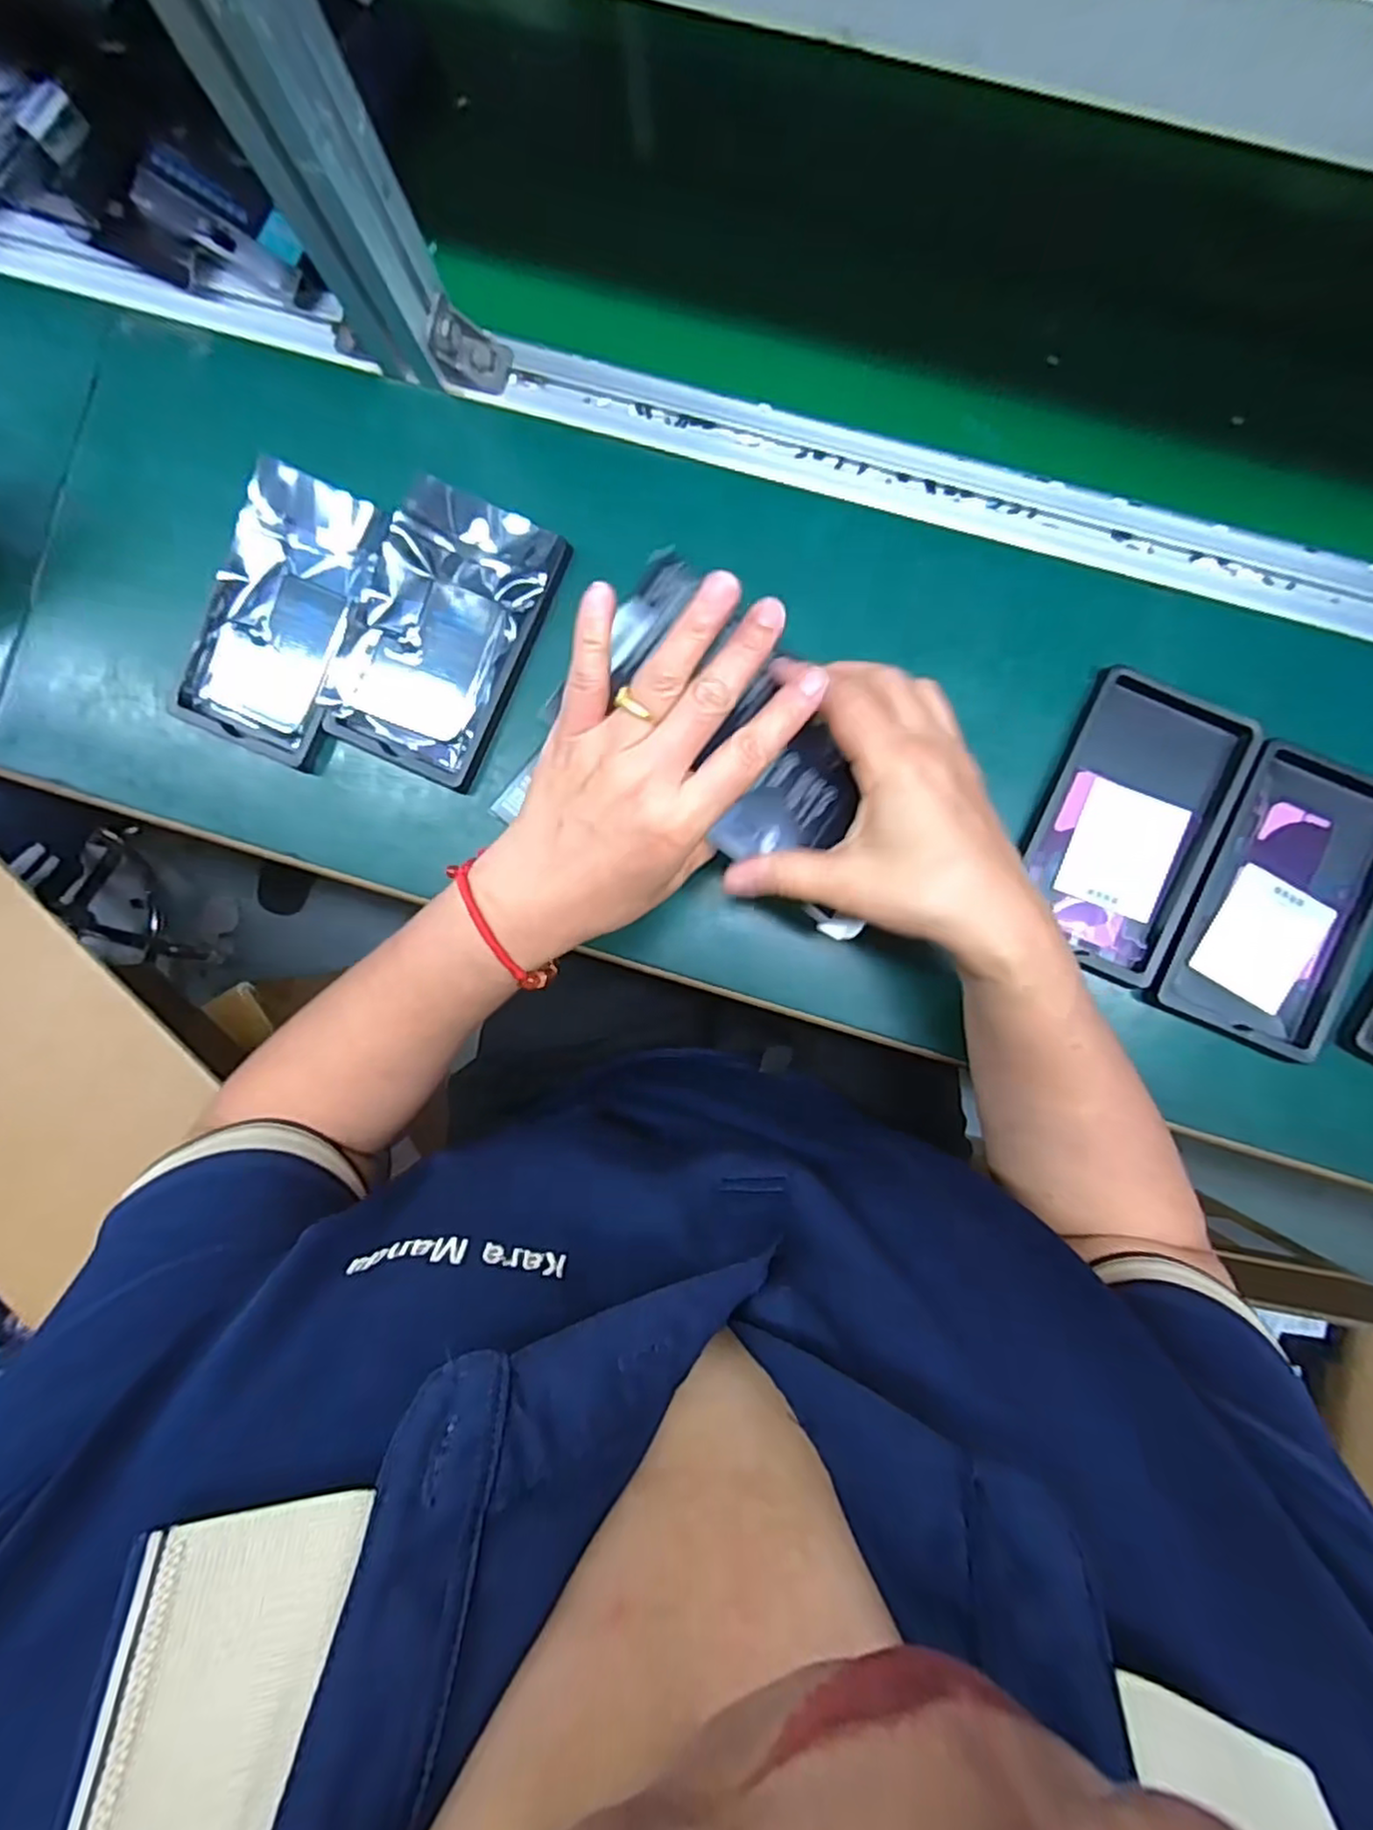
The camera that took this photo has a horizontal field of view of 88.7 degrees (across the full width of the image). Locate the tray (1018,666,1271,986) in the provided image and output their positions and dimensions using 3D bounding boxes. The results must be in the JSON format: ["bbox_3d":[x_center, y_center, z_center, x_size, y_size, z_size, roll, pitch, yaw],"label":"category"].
[{"bbox_3d":[0.247,-0.052,0.399,0.092,0.018,0.160,24,90,2],"label":"tray"}]

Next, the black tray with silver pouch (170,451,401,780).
[{"bbox_3d":[-0.239,-0.178,0.418,0.091,0.022,0.159,23,90,2],"label":"black tray with silver pouch"}]

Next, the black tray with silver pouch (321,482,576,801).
[{"bbox_3d":[-0.144,-0.164,0.413,0.096,0.023,0.159,24,90,2],"label":"black tray with silver pouch"}]

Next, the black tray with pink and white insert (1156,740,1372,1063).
[{"bbox_3d":[0.335,-0.011,0.394,0.093,0.017,0.166,23,90,2],"label":"black tray with pink and white insert"}]

